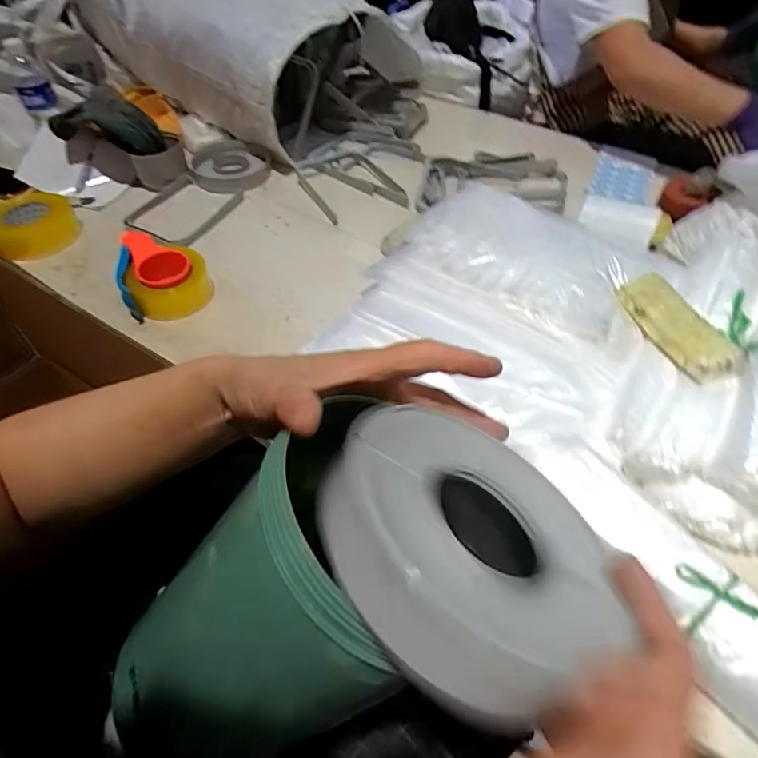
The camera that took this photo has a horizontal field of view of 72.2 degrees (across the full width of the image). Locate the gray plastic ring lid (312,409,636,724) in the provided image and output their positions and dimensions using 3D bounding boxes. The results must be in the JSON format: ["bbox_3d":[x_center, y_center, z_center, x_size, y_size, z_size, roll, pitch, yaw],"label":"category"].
[{"bbox_3d":[0.050,0.072,0.256,0.150,0.036,0.146,24,31,-15],"label":"gray plastic ring lid"}]

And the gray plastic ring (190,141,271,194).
[{"bbox_3d":[-0.300,-0.426,1.047,0.153,0.024,0.167,0,51,0],"label":"gray plastic ring"}]

